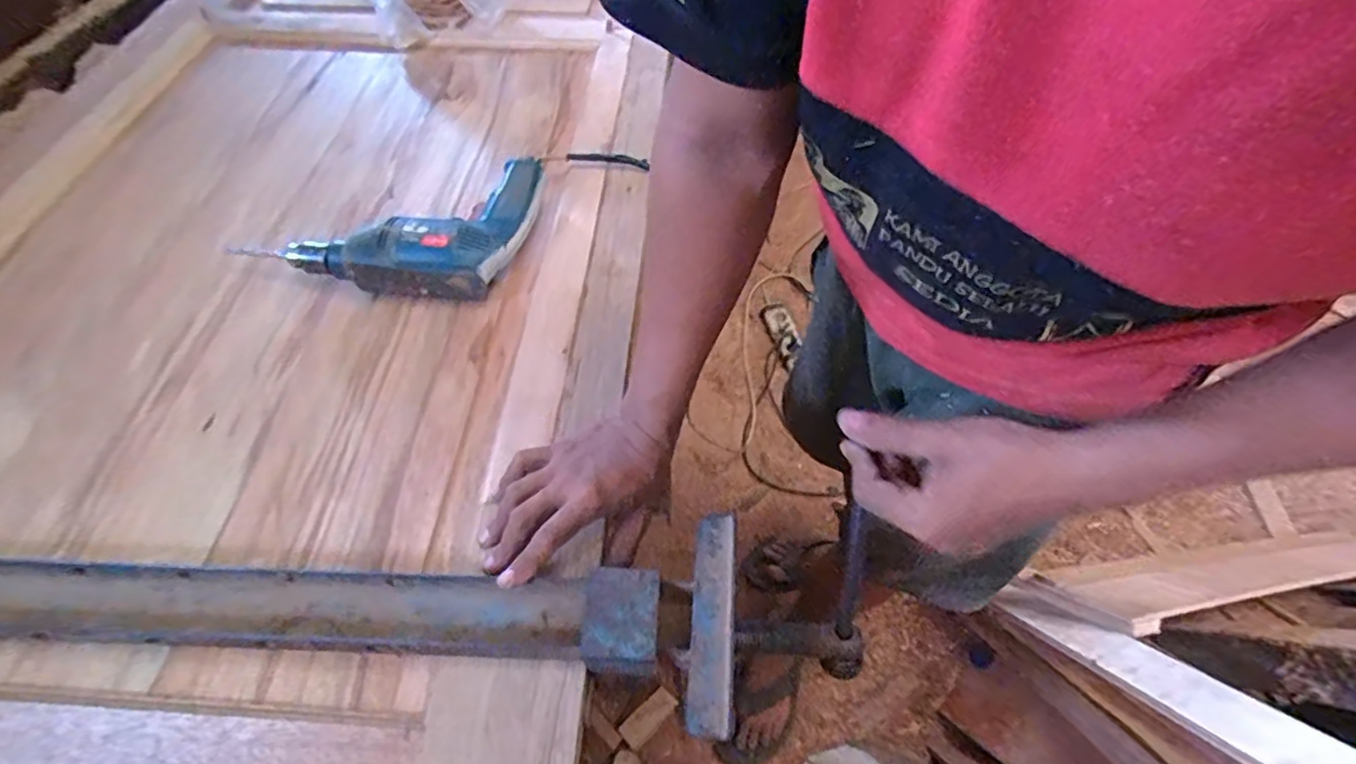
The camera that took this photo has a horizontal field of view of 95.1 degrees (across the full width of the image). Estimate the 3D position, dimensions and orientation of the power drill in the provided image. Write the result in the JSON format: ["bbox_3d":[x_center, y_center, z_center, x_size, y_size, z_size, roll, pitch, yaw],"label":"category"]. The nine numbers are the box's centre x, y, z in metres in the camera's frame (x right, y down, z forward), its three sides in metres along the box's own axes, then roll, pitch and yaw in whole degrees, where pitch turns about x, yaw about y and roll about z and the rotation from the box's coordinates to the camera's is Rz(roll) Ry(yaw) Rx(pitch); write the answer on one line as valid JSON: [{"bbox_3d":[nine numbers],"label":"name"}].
[{"bbox_3d":[-0.283,-0.169,0.663,0.257,0.065,0.181,4,55,5],"label":"power drill"}]

